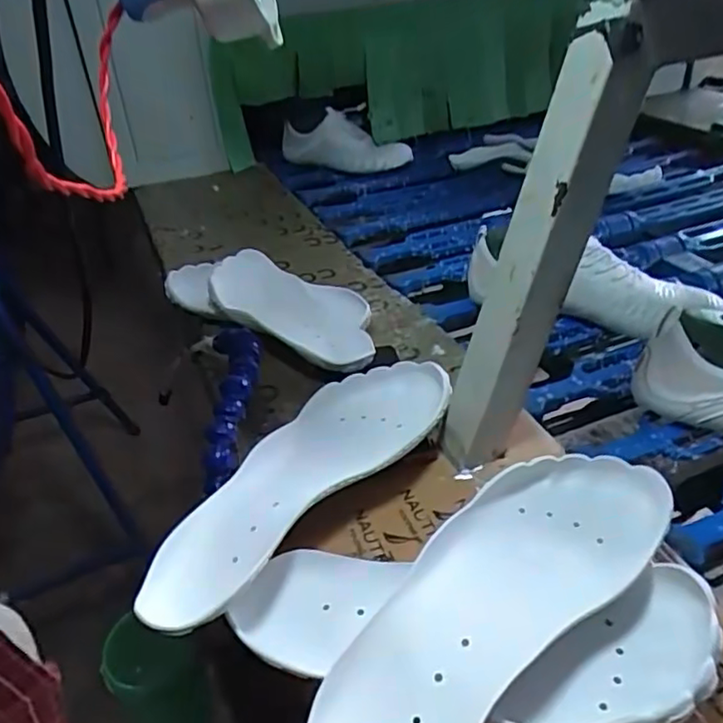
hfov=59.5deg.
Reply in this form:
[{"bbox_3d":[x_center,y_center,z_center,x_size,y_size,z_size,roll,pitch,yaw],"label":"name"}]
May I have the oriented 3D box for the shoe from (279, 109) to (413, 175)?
[{"bbox_3d":[-0.029,-0.438,1.267,0.249,0.106,0.077,-2,36,3],"label":"shoe"}]

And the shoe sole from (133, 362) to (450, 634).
[{"bbox_3d":[-0.039,0.079,0.475,0.114,0.048,0.308,24,44,36],"label":"shoe sole"}]

